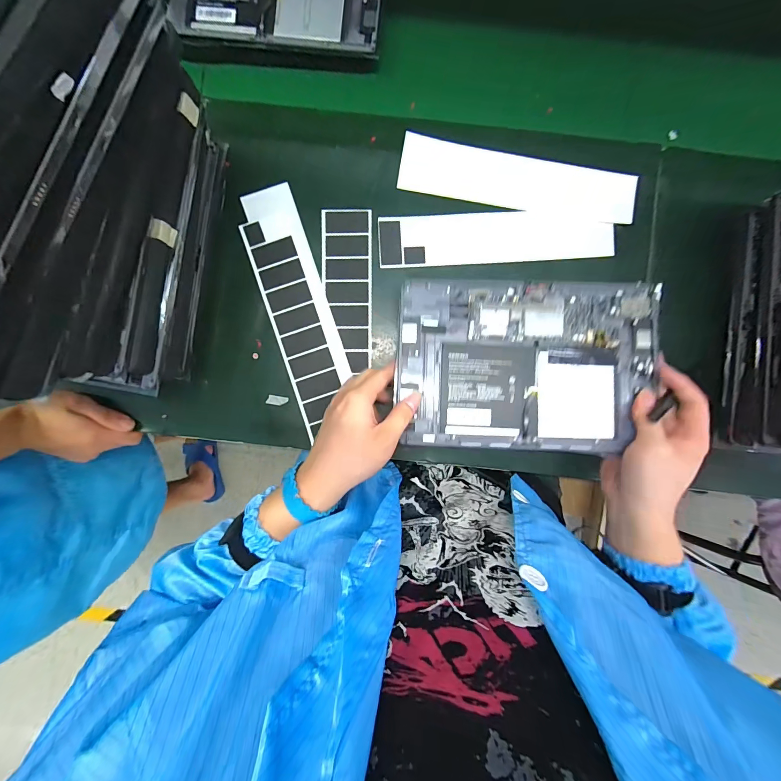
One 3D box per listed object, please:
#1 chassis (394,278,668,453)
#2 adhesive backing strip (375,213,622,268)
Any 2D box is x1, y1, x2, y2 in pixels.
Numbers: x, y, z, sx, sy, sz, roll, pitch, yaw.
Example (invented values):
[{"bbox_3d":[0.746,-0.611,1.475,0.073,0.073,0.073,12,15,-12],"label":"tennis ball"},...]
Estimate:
[{"bbox_3d":[0.135,-0.025,0.341,0.252,0.011,0.165,2,89,1],"label":"chassis"},{"bbox_3d":[0.119,-0.176,0.388,0.260,0.005,0.056,-2,95,2],"label":"adhesive backing strip"}]

